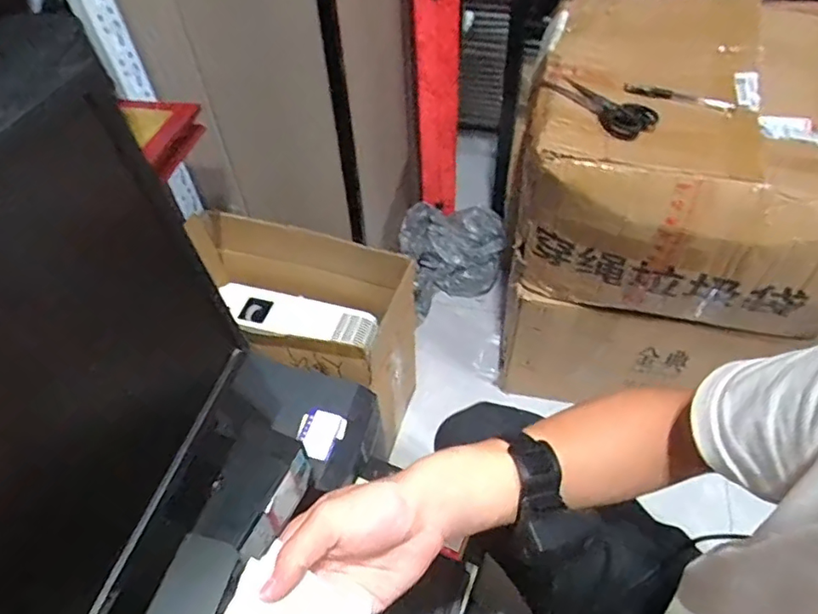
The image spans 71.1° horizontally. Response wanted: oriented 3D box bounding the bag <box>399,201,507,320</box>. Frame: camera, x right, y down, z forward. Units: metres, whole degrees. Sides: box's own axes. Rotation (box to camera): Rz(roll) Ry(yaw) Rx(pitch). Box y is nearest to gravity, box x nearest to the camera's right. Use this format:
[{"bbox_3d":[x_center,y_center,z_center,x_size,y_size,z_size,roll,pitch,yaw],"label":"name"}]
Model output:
[{"bbox_3d":[0.096,-0.135,1.344,0.230,0.146,0.197,-18,54,-12],"label":"bag"}]

